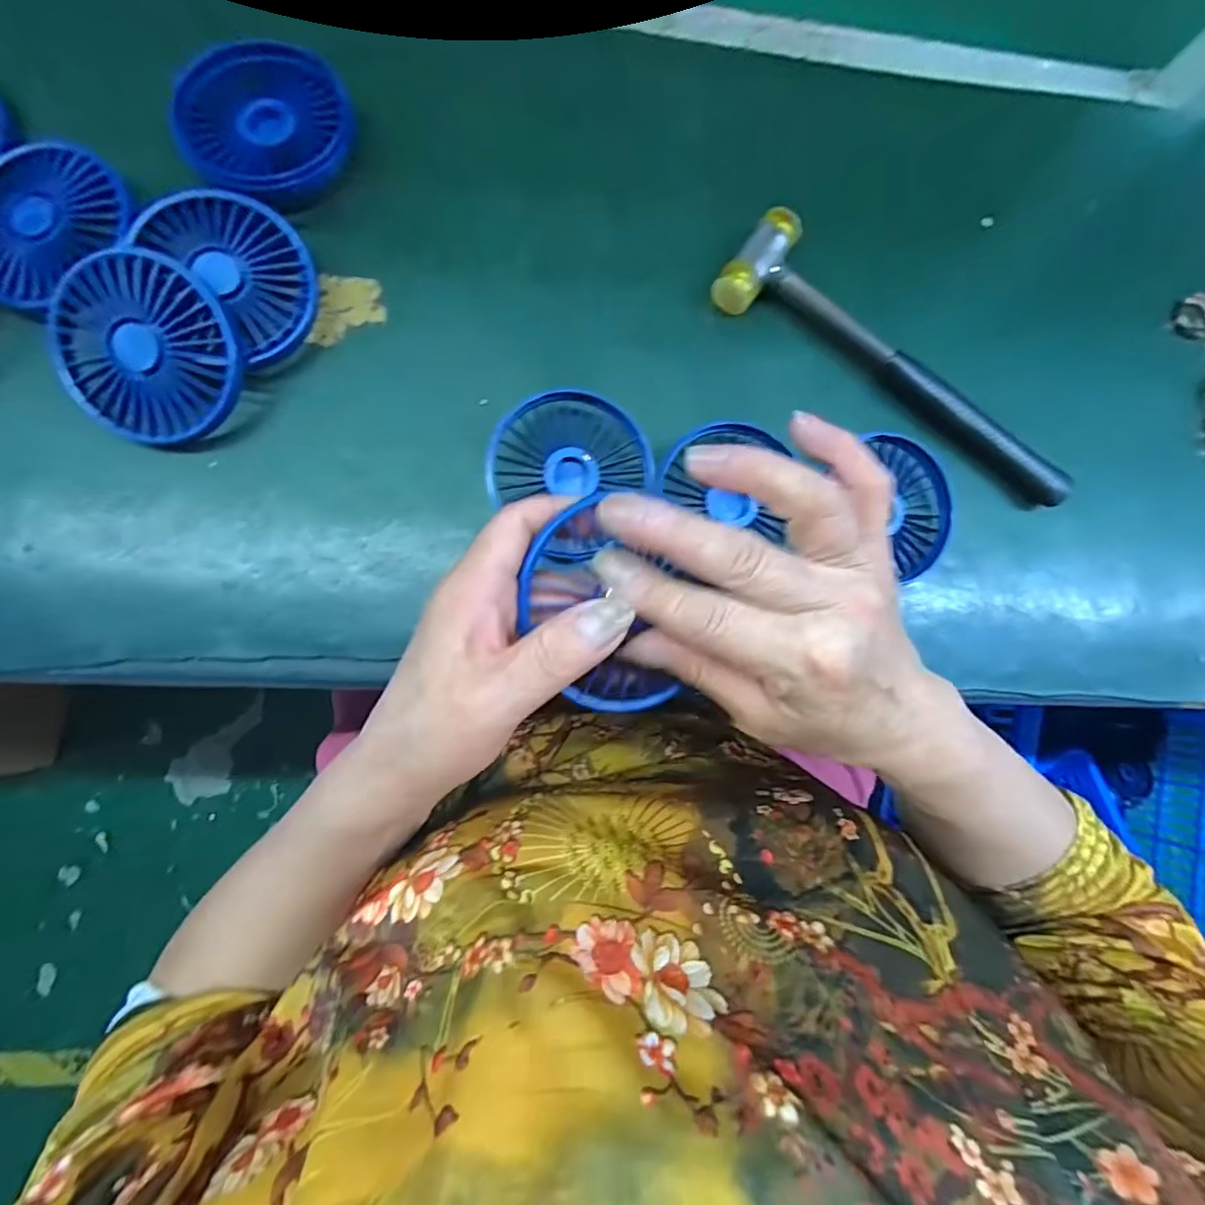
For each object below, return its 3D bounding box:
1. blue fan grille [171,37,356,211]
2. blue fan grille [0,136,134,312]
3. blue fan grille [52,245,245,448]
[{"bbox_3d":[-0.182,-0.258,0.307,0.078,0.023,0.086,31,84,-3],"label":"blue fan grille"},{"bbox_3d":[-0.291,-0.198,0.291,0.088,0.017,0.087,0,86,-6],"label":"blue fan grille"},{"bbox_3d":[-0.228,-0.126,0.284,0.085,0.015,0.088,0,103,-2],"label":"blue fan grille"}]

